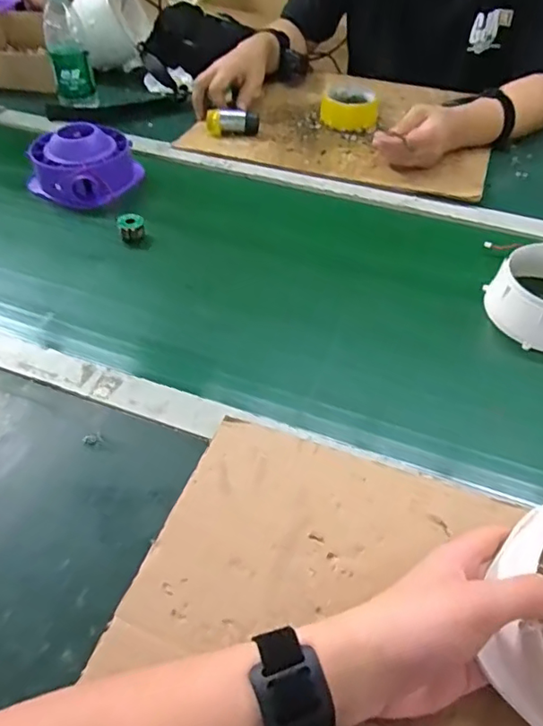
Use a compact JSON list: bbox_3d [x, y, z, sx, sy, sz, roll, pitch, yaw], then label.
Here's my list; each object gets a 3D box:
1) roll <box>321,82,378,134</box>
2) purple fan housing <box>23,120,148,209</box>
[{"bbox_3d":[0.132,-0.427,0.928,0.091,0.050,0.091,9,47,7],"label":"roll"},{"bbox_3d":[-0.265,-0.282,0.781,0.141,0.072,0.113,-31,54,-26],"label":"purple fan housing"}]

